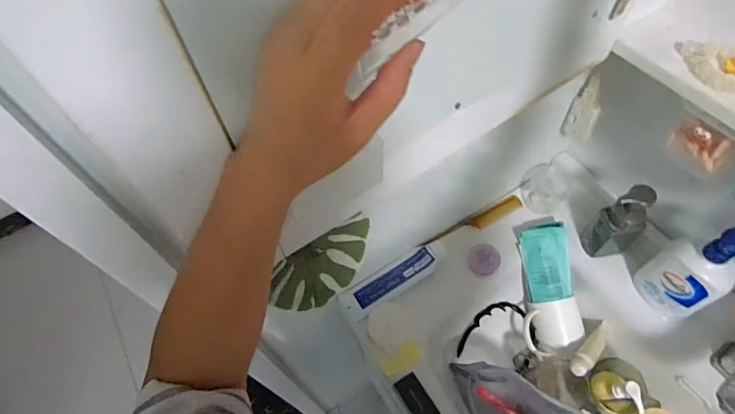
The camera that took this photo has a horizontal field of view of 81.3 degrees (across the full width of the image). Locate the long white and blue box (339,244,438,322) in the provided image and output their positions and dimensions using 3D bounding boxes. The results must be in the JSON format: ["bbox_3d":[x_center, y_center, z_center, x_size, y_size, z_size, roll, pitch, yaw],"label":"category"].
[{"bbox_3d":[0.037,0.123,0.708,0.172,0.031,0.049,-27,61,-13],"label":"long white and blue box"}]

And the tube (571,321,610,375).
[{"bbox_3d":[0.362,0.231,0.692,0.136,0.026,0.029,-25,57,-41],"label":"tube"}]

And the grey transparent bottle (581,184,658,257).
[{"bbox_3d":[0.394,0.025,0.667,0.069,0.159,0.045,-10,58,-3],"label":"grey transparent bottle"}]

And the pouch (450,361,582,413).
[{"bbox_3d":[0.234,0.313,0.664,0.215,0.104,0.098,20,61,15],"label":"pouch"}]

